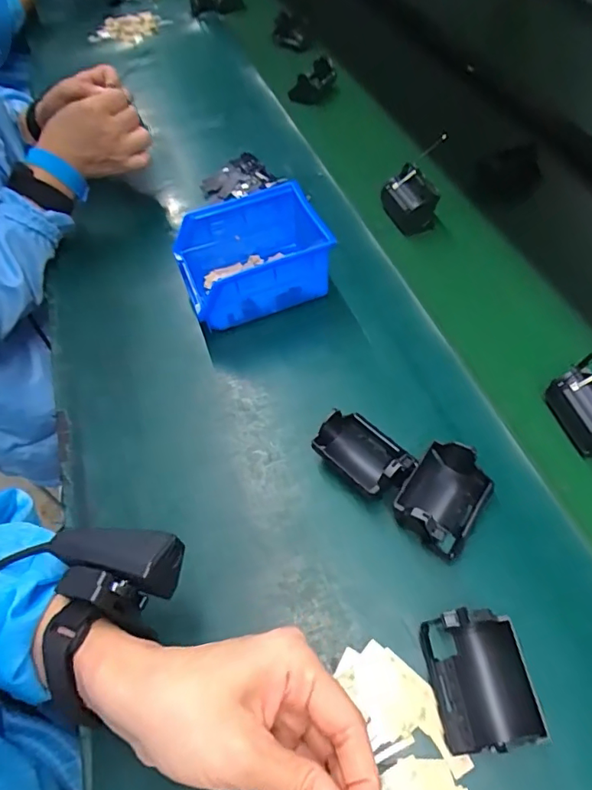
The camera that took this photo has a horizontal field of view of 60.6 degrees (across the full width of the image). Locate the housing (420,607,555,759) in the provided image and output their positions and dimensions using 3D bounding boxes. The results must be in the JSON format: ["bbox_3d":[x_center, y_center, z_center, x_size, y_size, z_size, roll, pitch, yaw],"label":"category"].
[{"bbox_3d":[0.109,0.168,0.300,0.051,0.037,0.070,-8,55,-1],"label":"housing"}]

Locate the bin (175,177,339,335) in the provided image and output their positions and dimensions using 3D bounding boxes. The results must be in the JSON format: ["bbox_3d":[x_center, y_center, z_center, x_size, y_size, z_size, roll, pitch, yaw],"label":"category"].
[{"bbox_3d":[-0.040,-0.133,0.505,0.144,0.079,0.104,-20,56,-9],"label":"bin"}]

